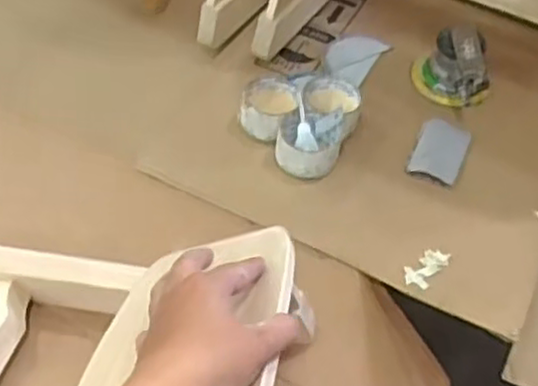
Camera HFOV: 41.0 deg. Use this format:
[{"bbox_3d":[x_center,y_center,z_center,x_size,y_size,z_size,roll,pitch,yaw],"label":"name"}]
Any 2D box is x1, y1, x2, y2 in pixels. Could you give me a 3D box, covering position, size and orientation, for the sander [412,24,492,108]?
[{"bbox_3d":[0.266,-0.176,1.027,0.114,0.093,0.113,18,49,10],"label":"sander"}]

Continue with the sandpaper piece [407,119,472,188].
[{"bbox_3d":[0.232,-0.056,0.976,0.066,0.011,0.113,19,49,11],"label":"sandpaper piece"}]

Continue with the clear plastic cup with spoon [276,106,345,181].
[{"bbox_3d":[0.053,-0.063,0.941,0.084,0.052,0.090,11,48,3],"label":"clear plastic cup with spoon"}]

